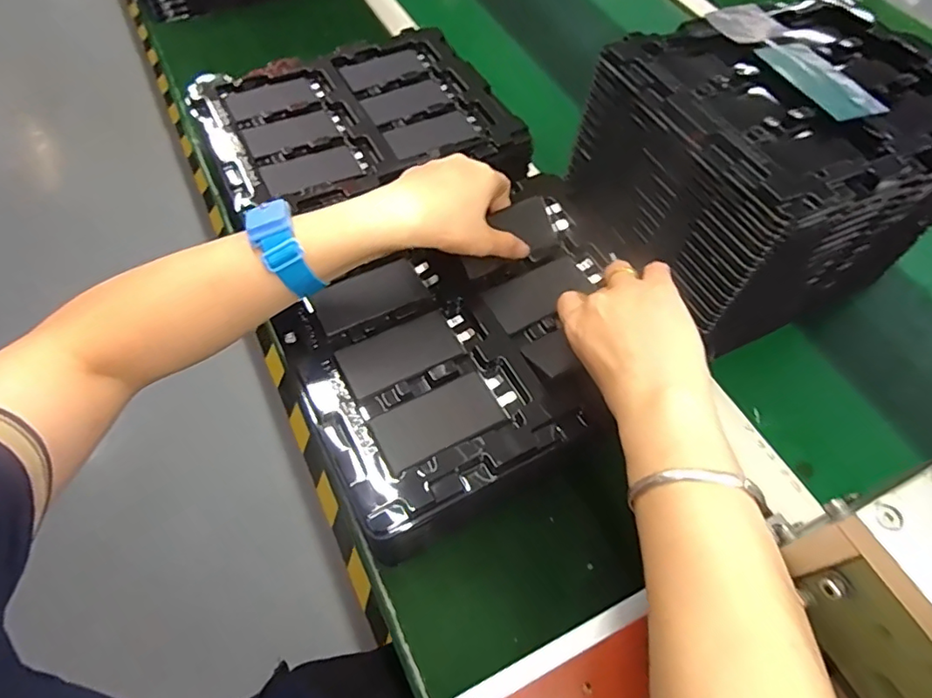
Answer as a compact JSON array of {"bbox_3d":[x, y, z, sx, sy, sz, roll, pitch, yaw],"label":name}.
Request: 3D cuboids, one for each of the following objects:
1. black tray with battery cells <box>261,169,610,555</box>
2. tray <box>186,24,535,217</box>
[{"bbox_3d":[0.013,-0.009,0.403,0.261,0.033,0.199,-26,62,-18],"label":"black tray with battery cells"},{"bbox_3d":[-0.104,-0.223,0.547,0.275,0.025,0.217,-22,61,-16],"label":"tray"}]

